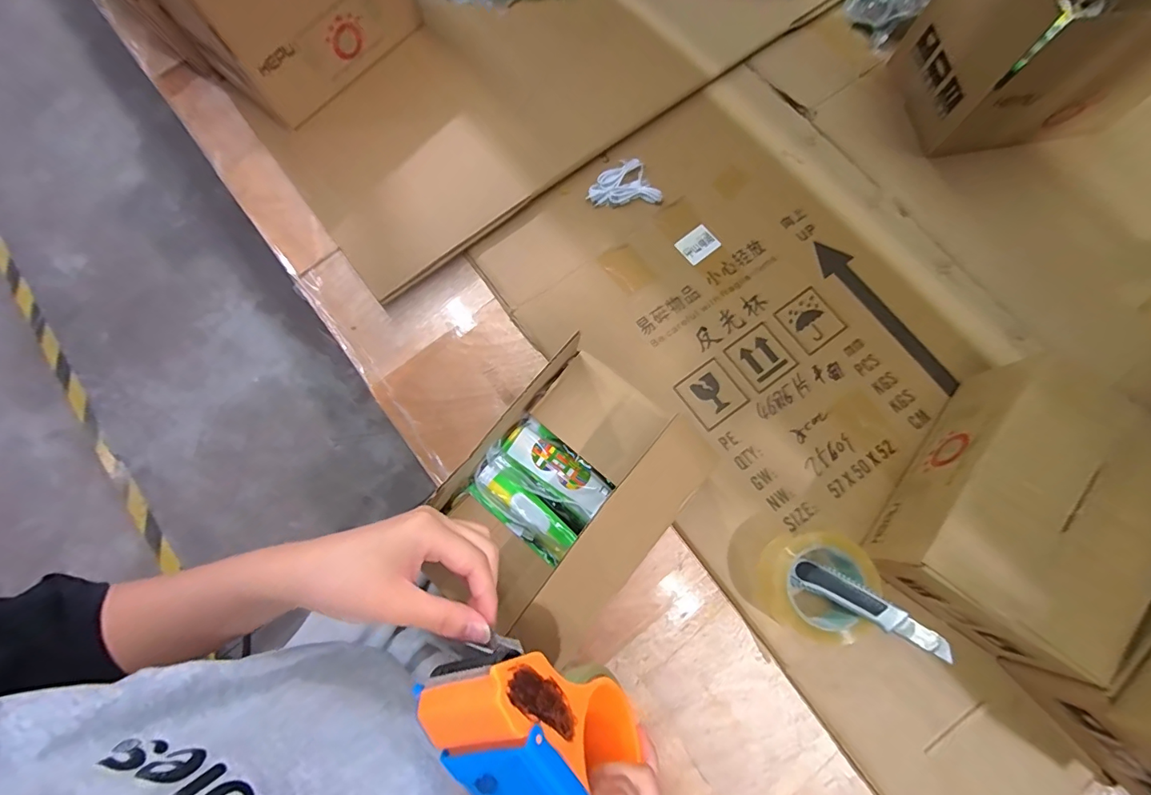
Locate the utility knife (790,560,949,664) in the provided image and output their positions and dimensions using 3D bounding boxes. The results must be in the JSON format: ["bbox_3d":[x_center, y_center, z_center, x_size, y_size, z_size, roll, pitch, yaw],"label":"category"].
[{"bbox_3d":[0.288,0.206,0.478,0.140,0.013,0.030,25,72,40],"label":"utility knife"}]

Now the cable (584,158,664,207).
[{"bbox_3d":[0.062,-0.277,0.644,0.085,0.014,0.066,-27,77,-6],"label":"cable"}]

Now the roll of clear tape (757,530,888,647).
[{"bbox_3d":[0.256,0.196,0.513,0.099,0.052,0.105,0,75,1],"label":"roll of clear tape"}]

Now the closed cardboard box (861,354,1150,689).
[{"bbox_3d":[0.457,0.111,0.496,0.176,0.122,0.267,35,78,9],"label":"closed cardboard box"}]

